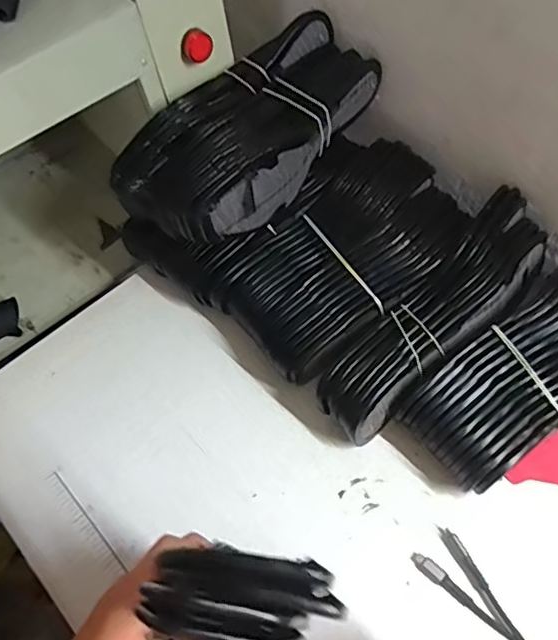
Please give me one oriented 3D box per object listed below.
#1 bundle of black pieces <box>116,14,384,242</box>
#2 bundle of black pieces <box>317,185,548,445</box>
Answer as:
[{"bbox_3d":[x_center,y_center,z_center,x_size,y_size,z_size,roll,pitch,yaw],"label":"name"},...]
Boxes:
[{"bbox_3d":[-0.019,-0.185,0.534,0.136,0.072,0.269,38,67,24],"label":"bundle of black pieces"},{"bbox_3d":[0.148,0.001,0.507,0.265,0.104,0.070,-39,63,-19],"label":"bundle of black pieces"}]

